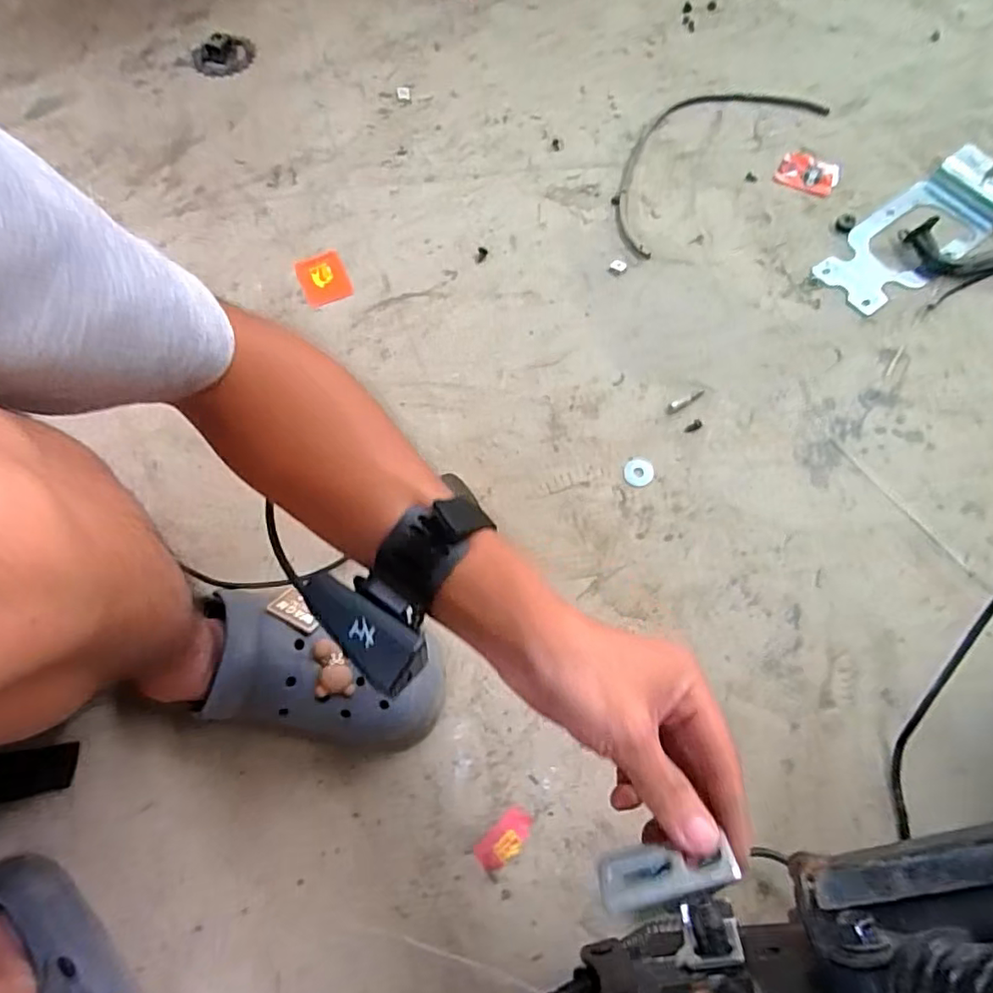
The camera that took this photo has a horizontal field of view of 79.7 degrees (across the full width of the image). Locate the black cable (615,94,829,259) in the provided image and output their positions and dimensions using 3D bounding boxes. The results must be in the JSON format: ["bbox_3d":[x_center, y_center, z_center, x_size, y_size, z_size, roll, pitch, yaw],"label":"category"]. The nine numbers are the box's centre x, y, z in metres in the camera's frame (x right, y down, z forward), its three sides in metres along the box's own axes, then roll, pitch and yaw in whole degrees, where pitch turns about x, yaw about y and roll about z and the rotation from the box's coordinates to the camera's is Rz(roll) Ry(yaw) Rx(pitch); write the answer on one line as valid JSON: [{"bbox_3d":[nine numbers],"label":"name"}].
[{"bbox_3d":[0.241,-0.428,0.730,0.340,0.009,0.149,-41,73,-14],"label":"black cable"}]

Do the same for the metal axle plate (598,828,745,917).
[{"bbox_3d":[0.073,0.164,0.259,0.058,0.005,0.025,-19,26,10],"label":"metal axle plate"}]

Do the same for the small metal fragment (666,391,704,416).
[{"bbox_3d":[0.192,-0.096,0.604,0.045,0.005,0.011,-27,70,-9],"label":"small metal fragment"}]

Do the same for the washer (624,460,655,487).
[{"bbox_3d":[0.139,-0.023,0.581,0.029,0.004,0.028,0,68,1],"label":"washer"}]

